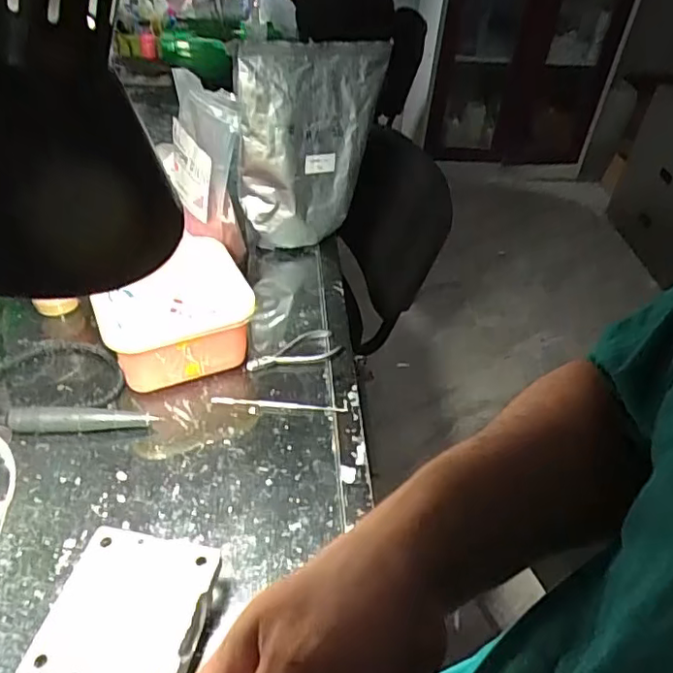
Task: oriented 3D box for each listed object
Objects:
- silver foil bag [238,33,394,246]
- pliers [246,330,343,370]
[{"bbox_3d":[-0.035,-0.260,0.872,0.216,0.304,0.046,-6,42,-12],"label":"silver foil bag"},{"bbox_3d":[-0.057,0.019,0.768,0.121,0.018,0.055,-9,43,-15],"label":"pliers"}]

